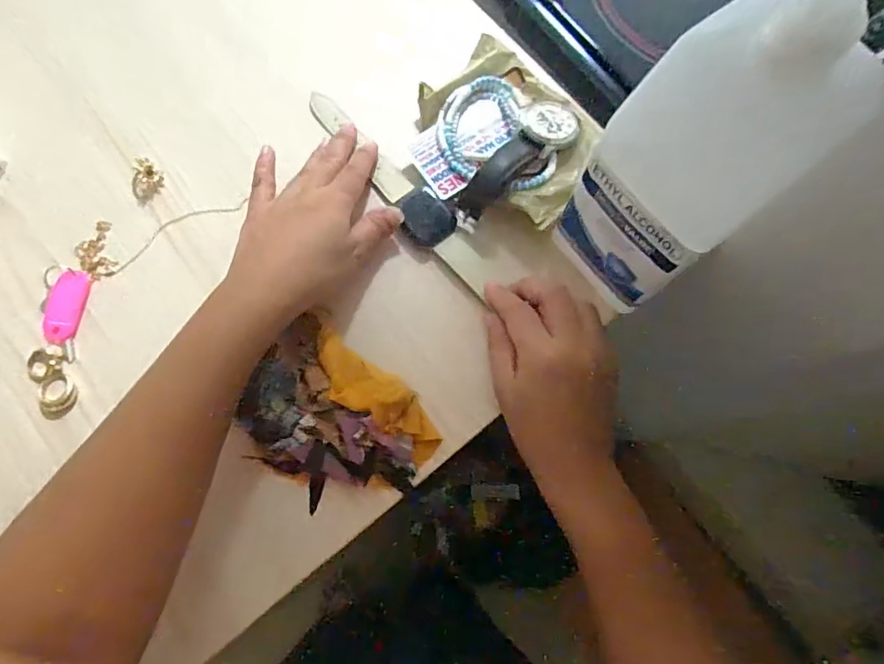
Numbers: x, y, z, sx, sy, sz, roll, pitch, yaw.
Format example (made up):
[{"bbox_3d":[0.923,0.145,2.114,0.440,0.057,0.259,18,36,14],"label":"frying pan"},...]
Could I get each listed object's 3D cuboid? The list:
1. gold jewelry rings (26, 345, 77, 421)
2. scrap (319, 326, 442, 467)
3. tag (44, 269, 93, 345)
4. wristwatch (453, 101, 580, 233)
[{"bbox_3d":[-0.256,0.033,0.339,0.023,0.006,0.046,-22,77,-8],"label":"gold jewelry rings"},{"bbox_3d":[-0.044,0.041,0.337,0.102,0.025,0.034,37,76,7],"label":"scrap"},{"bbox_3d":[-0.255,-0.017,0.349,0.022,0.005,0.051,7,75,0],"label":"tag"},{"bbox_3d":[0.052,-0.124,0.372,0.036,0.025,0.113,44,78,9],"label":"wristwatch"}]

